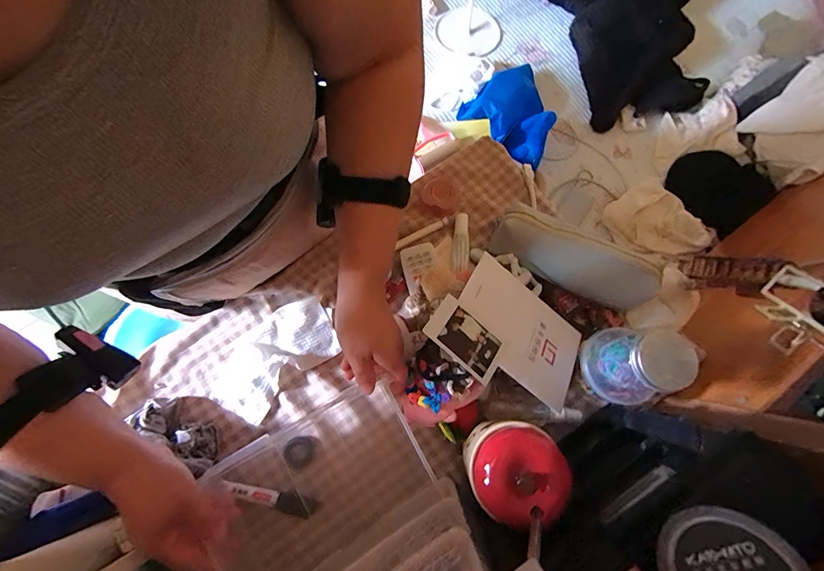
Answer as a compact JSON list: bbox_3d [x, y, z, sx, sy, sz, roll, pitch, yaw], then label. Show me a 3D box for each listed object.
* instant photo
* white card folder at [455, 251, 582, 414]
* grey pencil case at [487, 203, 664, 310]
[{"bbox_3d":[0.053,0.054,0.366,0.082,0.005,0.051,42,60,-3],"label":"instant photo"},{"bbox_3d":[0.120,0.048,0.401,0.159,0.004,0.107,41,56,-7],"label":"white card folder"},{"bbox_3d":[0.198,-0.034,0.453,0.192,0.054,0.072,28,75,7],"label":"grey pencil case"}]

